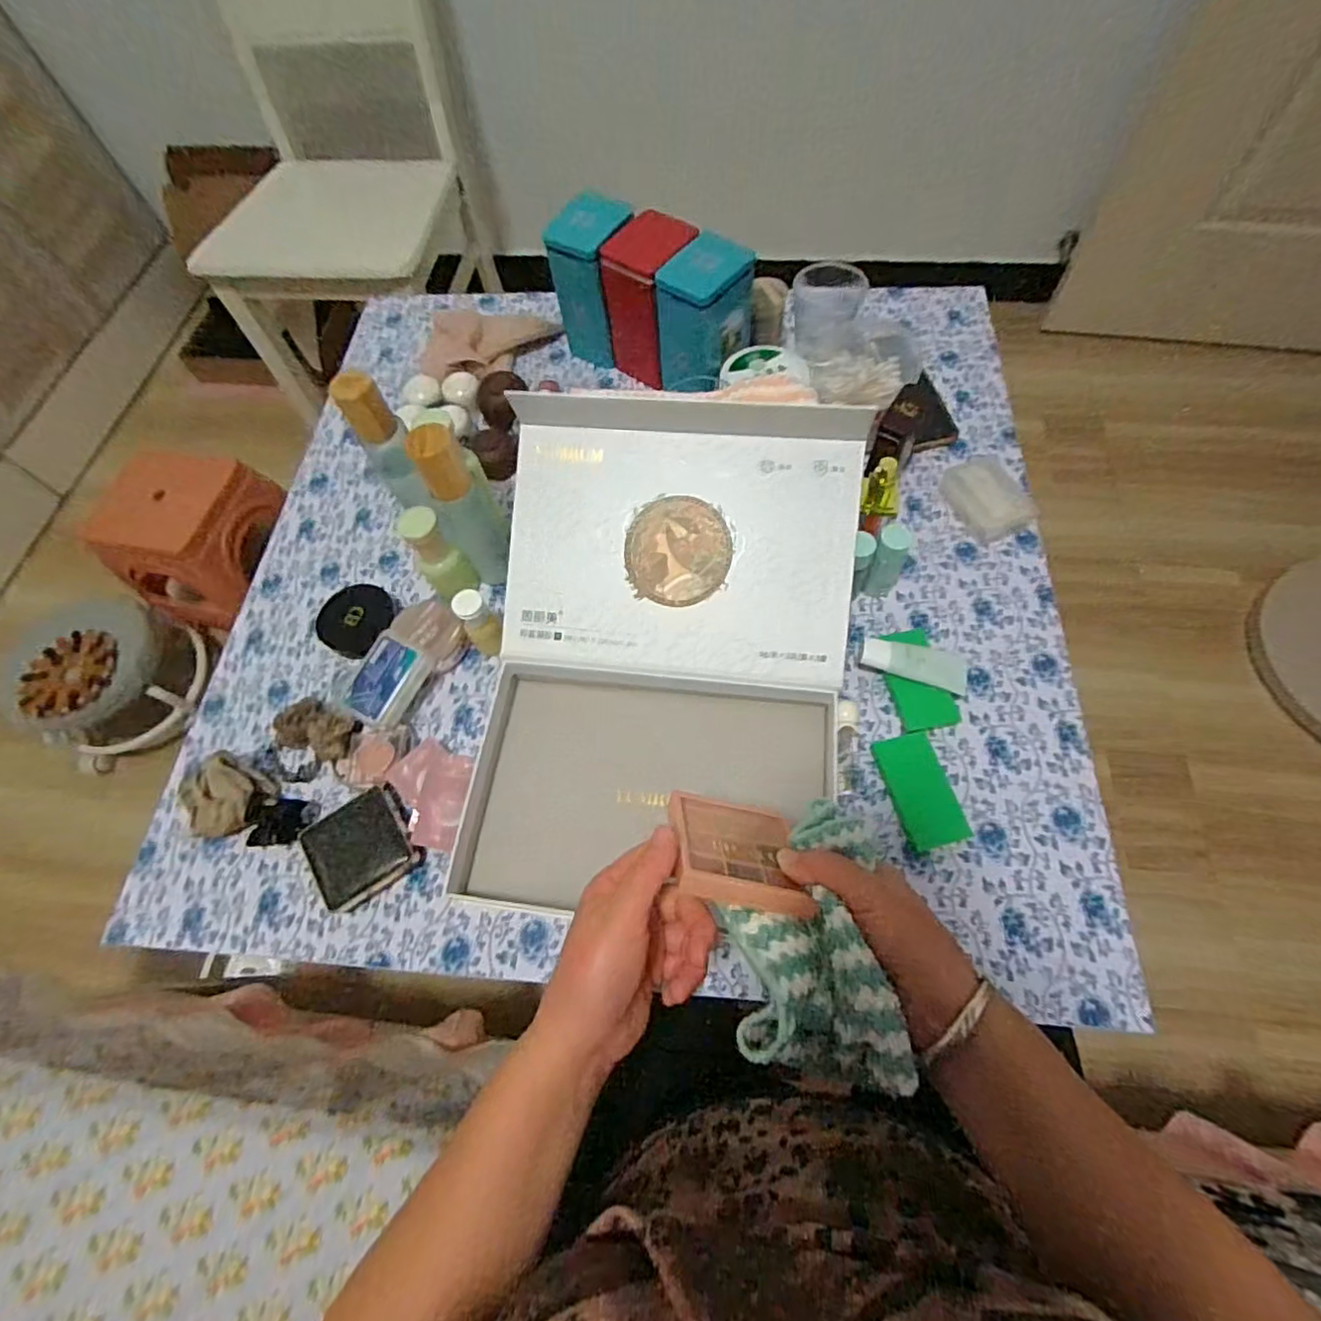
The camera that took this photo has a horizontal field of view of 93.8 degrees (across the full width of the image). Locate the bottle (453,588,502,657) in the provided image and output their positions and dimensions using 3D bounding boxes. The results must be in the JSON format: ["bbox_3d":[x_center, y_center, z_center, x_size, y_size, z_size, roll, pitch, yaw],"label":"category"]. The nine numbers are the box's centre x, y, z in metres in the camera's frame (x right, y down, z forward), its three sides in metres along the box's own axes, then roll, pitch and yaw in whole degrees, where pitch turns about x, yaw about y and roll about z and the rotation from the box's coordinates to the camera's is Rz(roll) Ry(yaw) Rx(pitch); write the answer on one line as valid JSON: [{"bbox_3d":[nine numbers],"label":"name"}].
[{"bbox_3d":[-0.159,-0.032,0.548,0.028,0.073,0.027,-37,69,-12],"label":"bottle"}]

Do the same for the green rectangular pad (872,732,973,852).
[{"bbox_3d":[0.210,0.104,0.499,0.048,0.004,0.089,-13,66,-2],"label":"green rectangular pad"}]

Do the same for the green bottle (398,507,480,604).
[{"bbox_3d":[-0.199,-0.091,0.564,0.040,0.112,0.037,-37,69,-12],"label":"green bottle"}]

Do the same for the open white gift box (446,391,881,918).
[{"bbox_3d":[0.004,-0.005,0.505,0.282,0.166,0.382,5,66,6],"label":"open white gift box"}]

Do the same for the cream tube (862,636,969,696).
[{"bbox_3d":[0.219,0.002,0.528,0.090,0.013,0.032,14,67,-4],"label":"cream tube"}]

